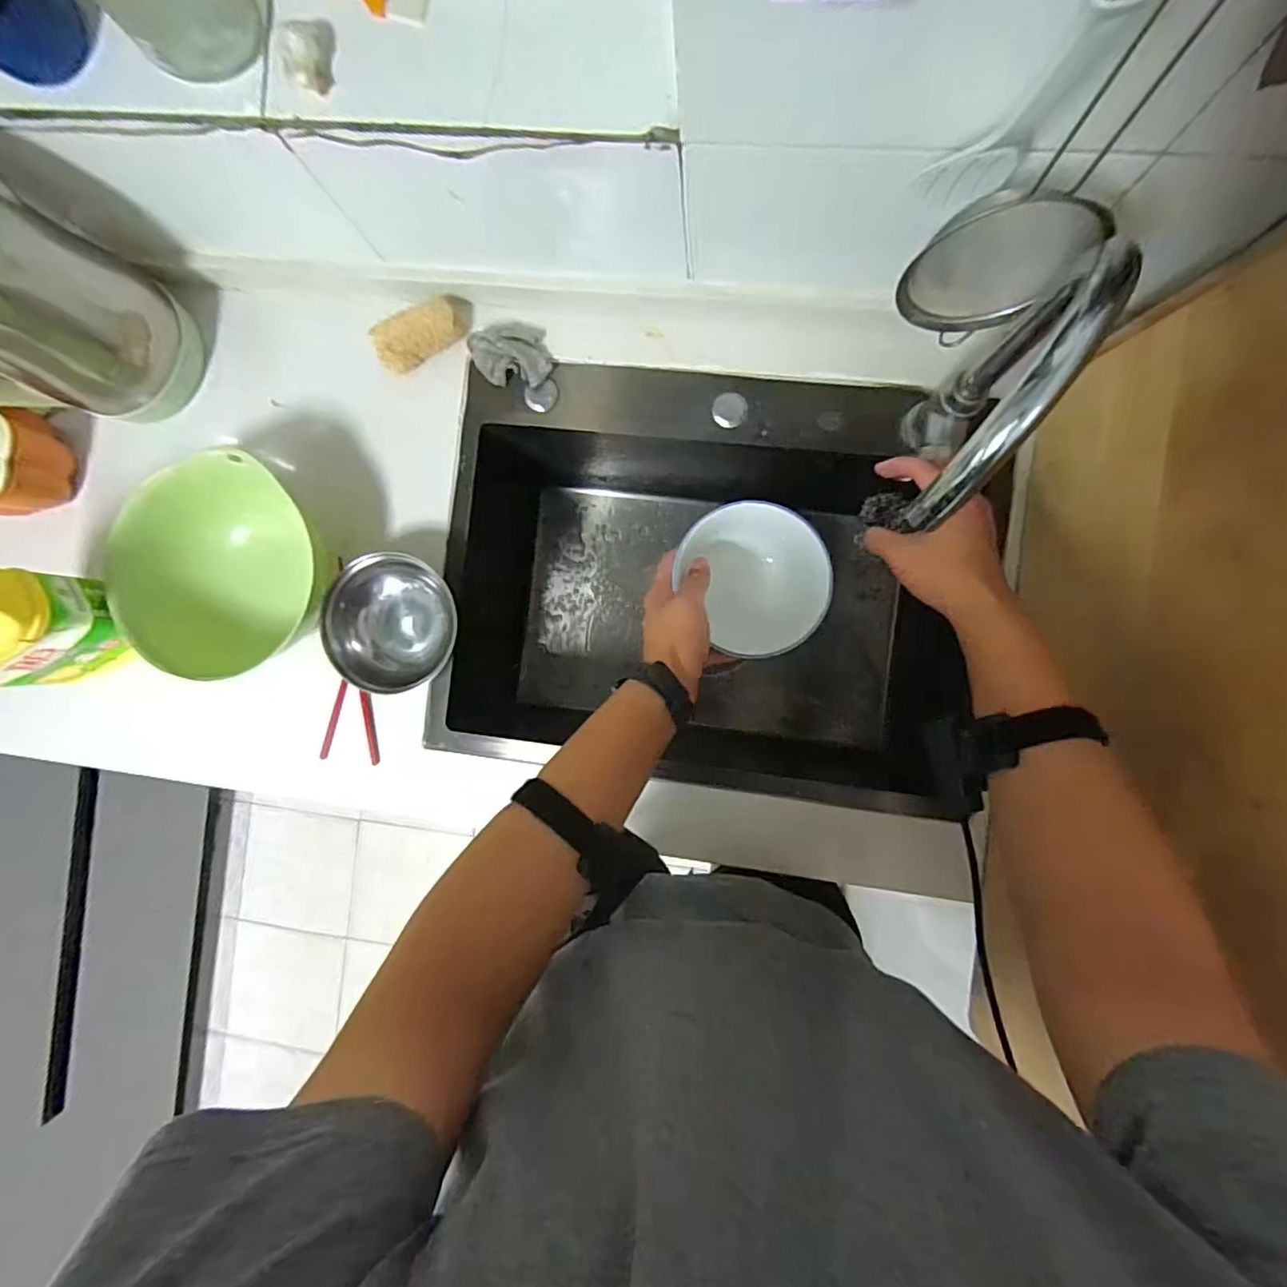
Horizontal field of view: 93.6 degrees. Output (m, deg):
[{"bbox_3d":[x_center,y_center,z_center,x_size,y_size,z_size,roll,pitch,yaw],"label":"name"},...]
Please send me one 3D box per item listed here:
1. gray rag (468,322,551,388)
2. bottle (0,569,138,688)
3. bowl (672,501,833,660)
[{"bbox_3d":[-0.144,-0.322,0.655,0.085,0.042,0.070,8,91,6],"label":"gray rag"},{"bbox_3d":[-0.601,-0.011,0.570,0.139,0.221,0.074,-23,88,6],"label":"bottle"},{"bbox_3d":[0.098,-0.053,0.533,0.117,0.090,0.126,0,90,6],"label":"bowl"}]

